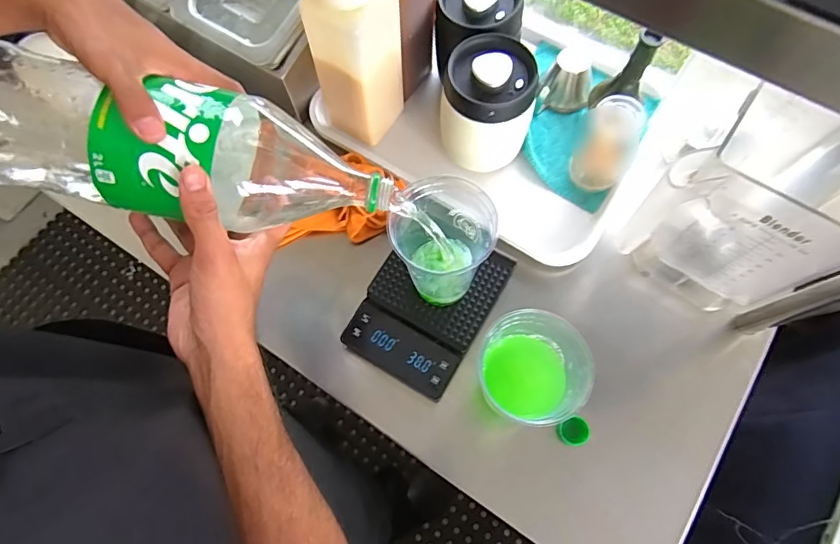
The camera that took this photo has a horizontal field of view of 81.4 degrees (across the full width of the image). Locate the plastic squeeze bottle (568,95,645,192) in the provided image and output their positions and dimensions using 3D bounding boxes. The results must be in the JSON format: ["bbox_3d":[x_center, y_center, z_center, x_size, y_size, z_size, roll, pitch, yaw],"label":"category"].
[{"bbox_3d":[0.217,-0.145,0.567,0.059,0.103,0.059,11,71,6],"label":"plastic squeeze bottle"}]

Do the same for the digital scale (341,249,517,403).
[{"bbox_3d":[0.009,0.037,0.567,0.129,0.027,0.178,29,74,11],"label":"digital scale"}]

